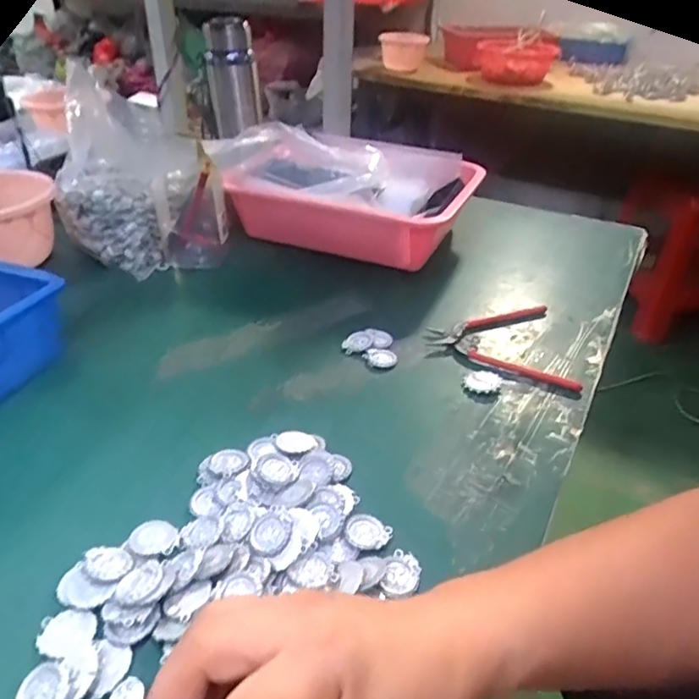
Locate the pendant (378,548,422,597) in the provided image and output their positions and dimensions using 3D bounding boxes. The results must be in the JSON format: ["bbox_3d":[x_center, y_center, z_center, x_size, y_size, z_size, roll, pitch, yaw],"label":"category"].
[{"bbox_3d":[0.033,0.139,0.361,0.022,0.007,0.029,14,36,16],"label":"pendant"}]

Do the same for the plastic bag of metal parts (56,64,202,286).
[{"bbox_3d":[-0.263,-0.198,0.684,0.134,0.191,0.127,21,39,25],"label":"plastic bag of metal parts"}]

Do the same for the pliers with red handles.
[{"bbox_3d":[0.163,-0.016,0.583,0.148,0.012,0.126,17,37,21],"label":"pliers with red handles"}]

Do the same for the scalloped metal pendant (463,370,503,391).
[{"bbox_3d":[0.121,0.028,0.521,0.034,0.005,0.029,-22,41,-30],"label":"scalloped metal pendant"}]

